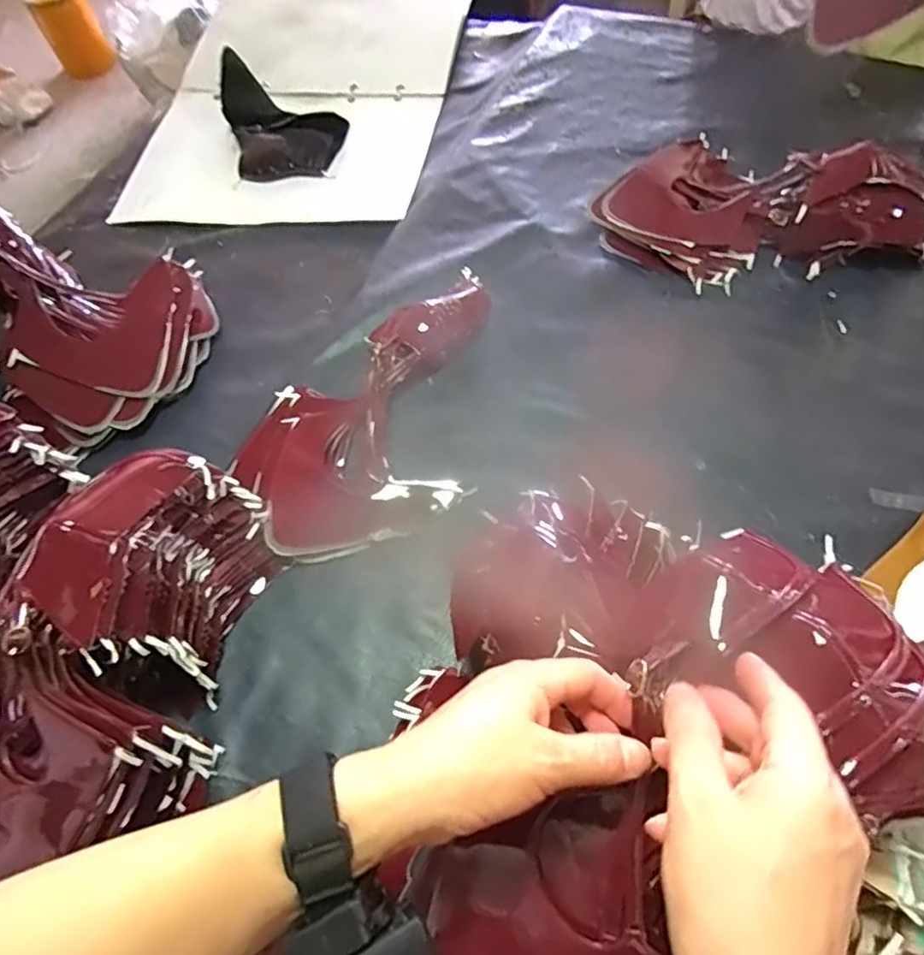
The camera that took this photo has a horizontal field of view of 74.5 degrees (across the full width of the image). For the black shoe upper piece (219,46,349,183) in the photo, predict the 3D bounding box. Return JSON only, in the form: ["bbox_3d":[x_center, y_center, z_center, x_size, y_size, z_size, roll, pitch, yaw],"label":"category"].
[{"bbox_3d":[-0.281,-0.570,0.939,0.176,0.054,0.249,-20,62,-5],"label":"black shoe upper piece"}]

